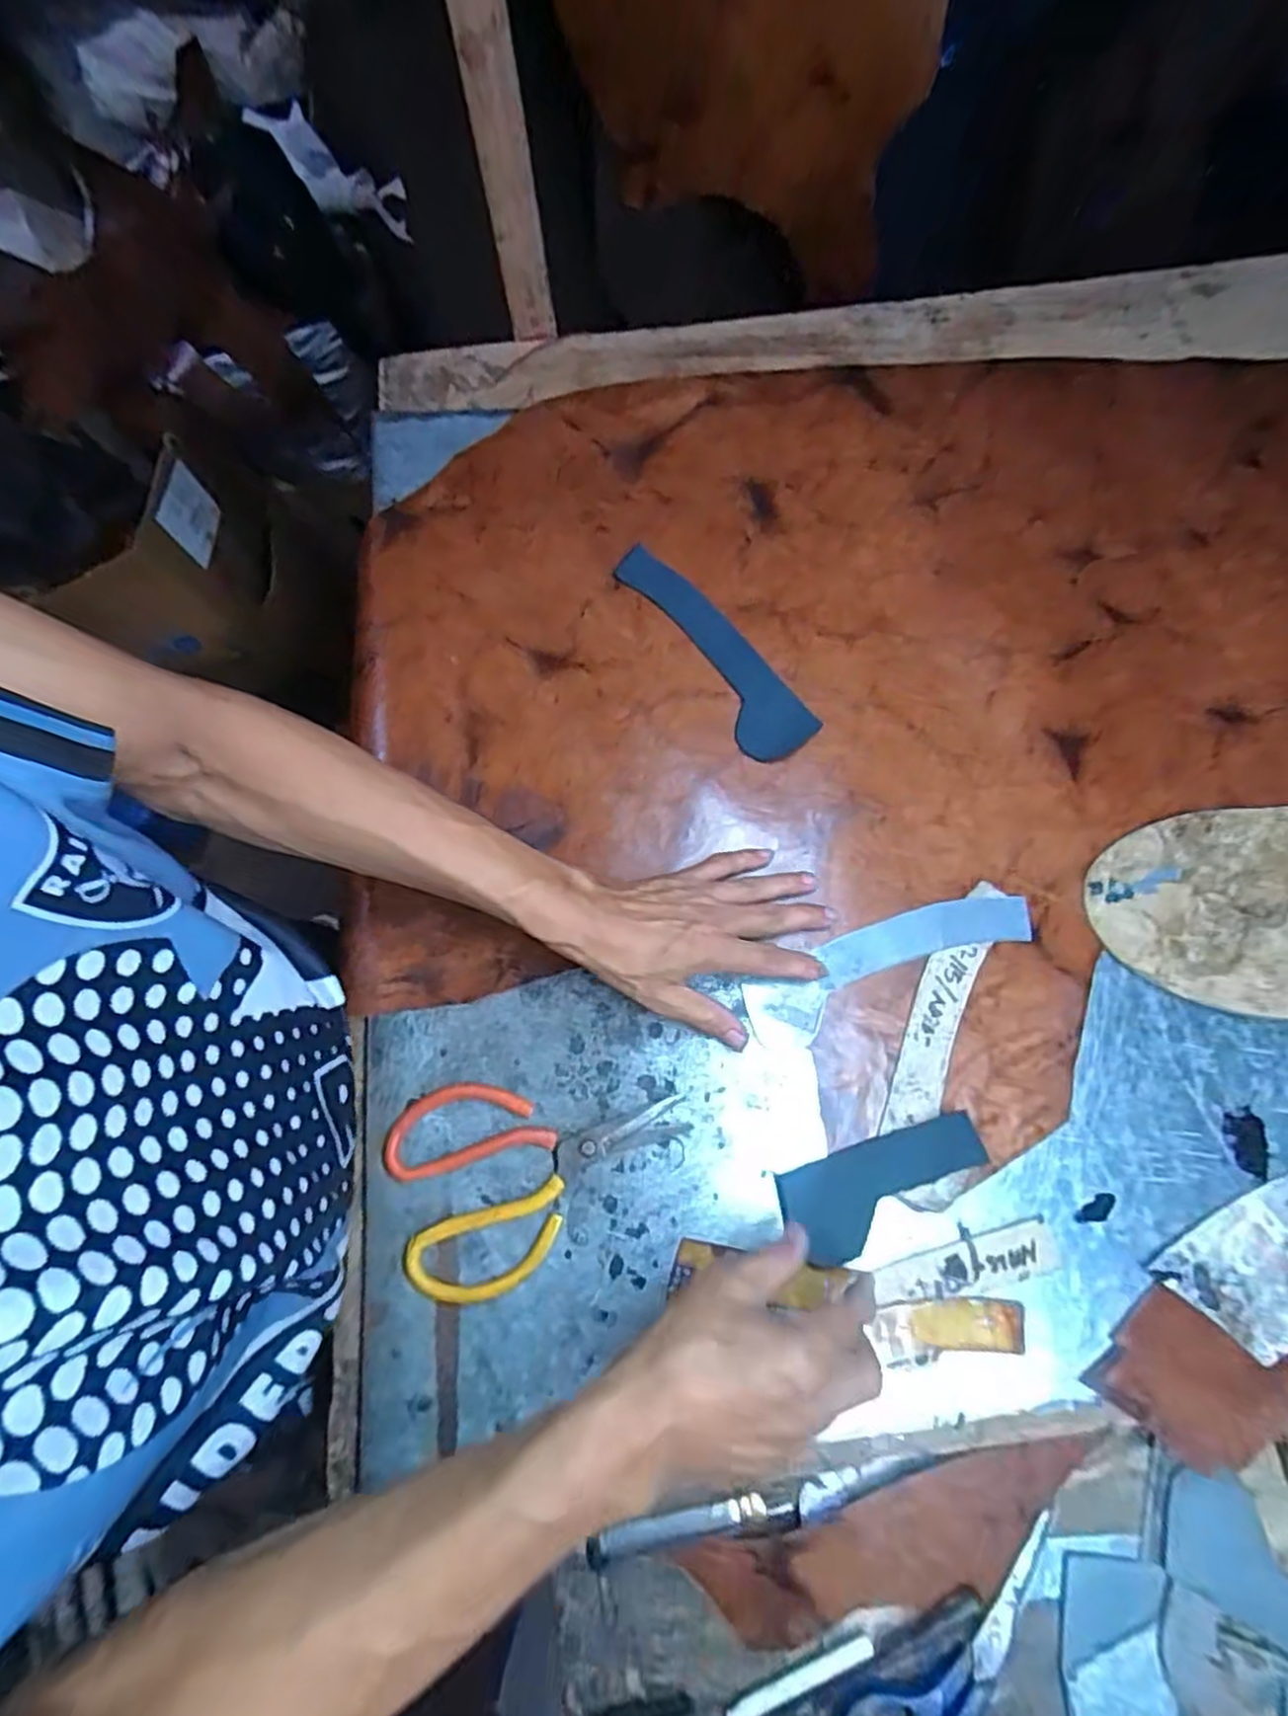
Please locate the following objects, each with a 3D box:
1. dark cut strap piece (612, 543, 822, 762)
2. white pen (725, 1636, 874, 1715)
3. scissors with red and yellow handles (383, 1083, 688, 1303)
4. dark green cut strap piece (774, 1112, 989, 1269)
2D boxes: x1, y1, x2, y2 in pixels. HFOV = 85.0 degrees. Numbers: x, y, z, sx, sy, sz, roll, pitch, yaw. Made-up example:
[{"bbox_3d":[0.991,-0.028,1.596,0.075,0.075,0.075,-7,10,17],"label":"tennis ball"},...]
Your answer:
[{"bbox_3d":[0.051,-0.158,0.533,0.055,0.007,0.199,-34,79,-11],"label":"dark cut strap piece"},{"bbox_3d":[0.084,0.448,0.382,0.087,0.004,0.011,-23,76,-4],"label":"white pen"},{"bbox_3d":[-0.070,0.201,0.421,0.172,0.014,0.115,4,76,3],"label":"scissors with red and yellow handles"},{"bbox_3d":[0.147,0.199,0.432,0.124,0.010,0.056,-27,77,-1],"label":"dark green cut strap piece"}]

